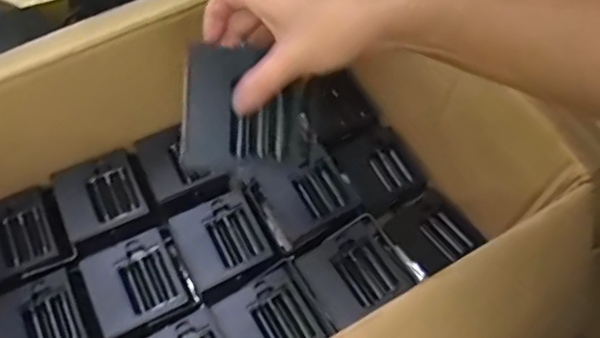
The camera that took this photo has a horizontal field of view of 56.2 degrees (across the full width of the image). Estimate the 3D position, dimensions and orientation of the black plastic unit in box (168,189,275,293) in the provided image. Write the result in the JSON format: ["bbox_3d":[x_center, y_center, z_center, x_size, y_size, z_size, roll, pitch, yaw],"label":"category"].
[{"bbox_3d":[-0.080,0.071,0.569,0.083,0.017,0.084,-25,64,-13],"label":"black plastic unit in box"}]

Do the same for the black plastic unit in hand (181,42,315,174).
[{"bbox_3d":[-0.034,-0.042,0.394,0.093,0.010,0.084,-1,100,-22],"label":"black plastic unit in hand"}]

